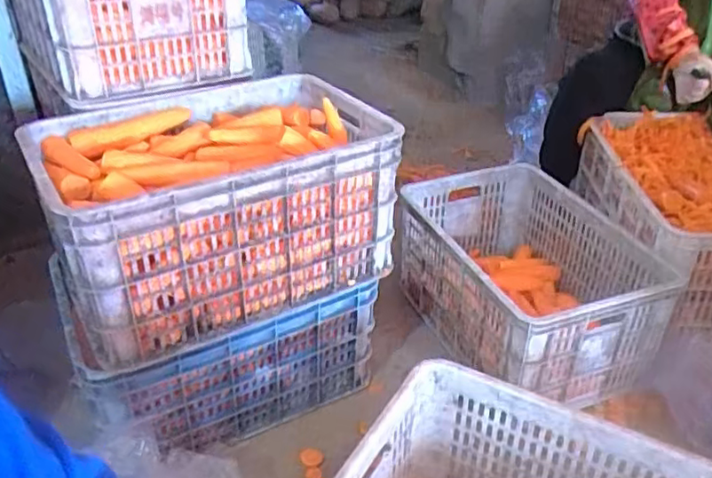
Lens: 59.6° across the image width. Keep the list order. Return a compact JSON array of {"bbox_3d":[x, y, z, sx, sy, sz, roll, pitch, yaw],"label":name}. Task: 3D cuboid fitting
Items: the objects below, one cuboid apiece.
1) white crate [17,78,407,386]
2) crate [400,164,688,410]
[{"bbox_3d":[-0.232,-0.069,1.066,0.524,0.268,0.369,-20,37,-27],"label":"white crate"},{"bbox_3d":[0.360,0.075,1.323,0.373,0.237,0.513,-14,35,-20],"label":"crate"}]

